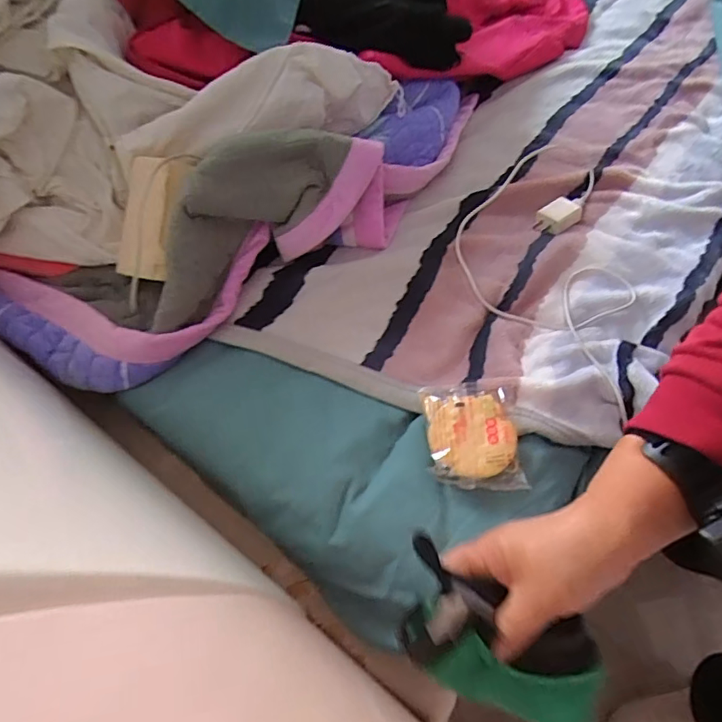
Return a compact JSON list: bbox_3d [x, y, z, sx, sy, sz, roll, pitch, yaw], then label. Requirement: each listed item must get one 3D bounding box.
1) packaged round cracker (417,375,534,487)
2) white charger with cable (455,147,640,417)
[{"bbox_3d":[0.100,0.062,0.454,0.083,0.021,0.104,-2,58,2],"label":"packaged round cracker"},{"bbox_3d":[0.201,-0.102,0.567,0.184,0.035,0.355,-1,58,3],"label":"white charger with cable"}]

